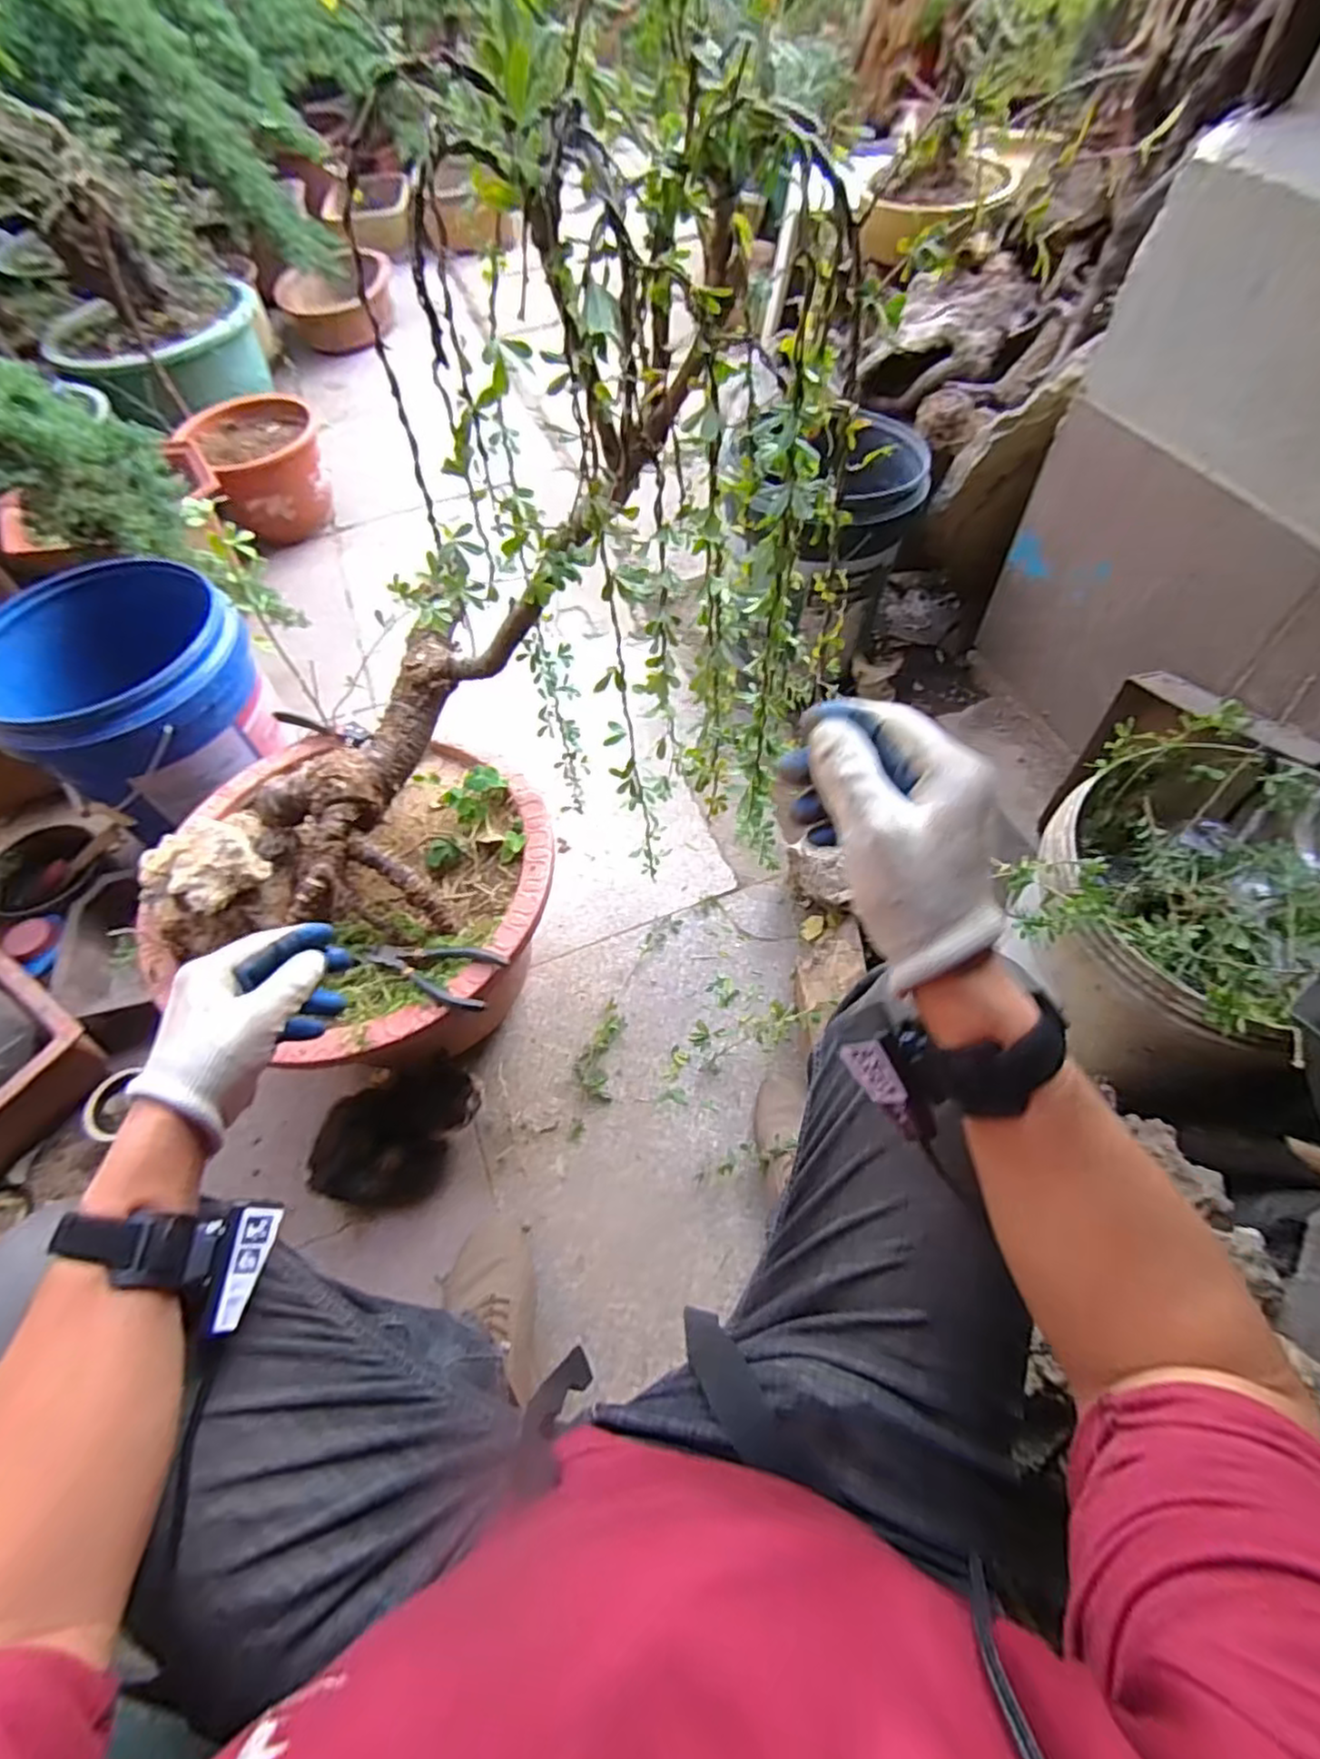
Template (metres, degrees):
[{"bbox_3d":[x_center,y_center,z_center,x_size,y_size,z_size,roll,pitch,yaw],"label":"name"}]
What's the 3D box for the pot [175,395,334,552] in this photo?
[{"bbox_3d":[-0.863,-0.902,1.537,0.267,0.201,0.294,-33,62,-16],"label":"pot"}]

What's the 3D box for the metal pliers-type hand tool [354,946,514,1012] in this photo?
[{"bbox_3d":[-0.230,0.083,0.692,0.153,0.018,0.063,19,62,14],"label":"metal pliers-type hand tool"}]

